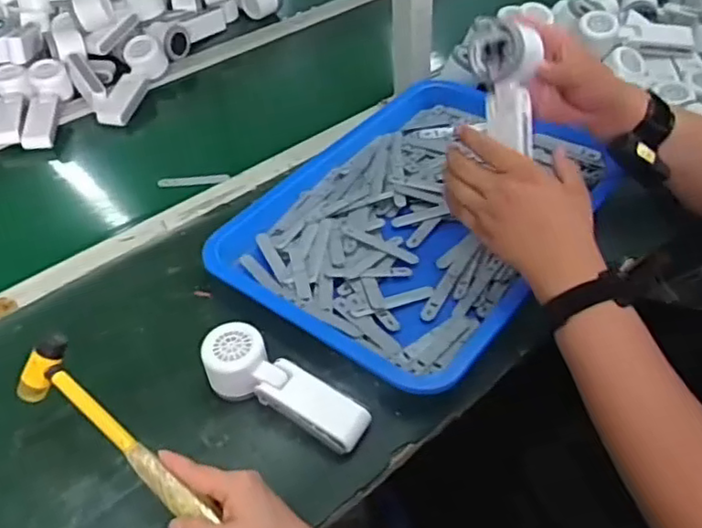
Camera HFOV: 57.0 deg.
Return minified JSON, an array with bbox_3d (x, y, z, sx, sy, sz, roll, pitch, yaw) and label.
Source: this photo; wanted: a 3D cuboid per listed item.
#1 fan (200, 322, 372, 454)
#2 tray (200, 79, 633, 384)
[{"bbox_3d":[-0.065,0.113,0.594,0.166,0.050,0.061,21,50,24],"label":"fan"},{"bbox_3d":[0.094,-0.075,0.783,0.343,0.034,0.490,27,52,28],"label":"tray"}]

